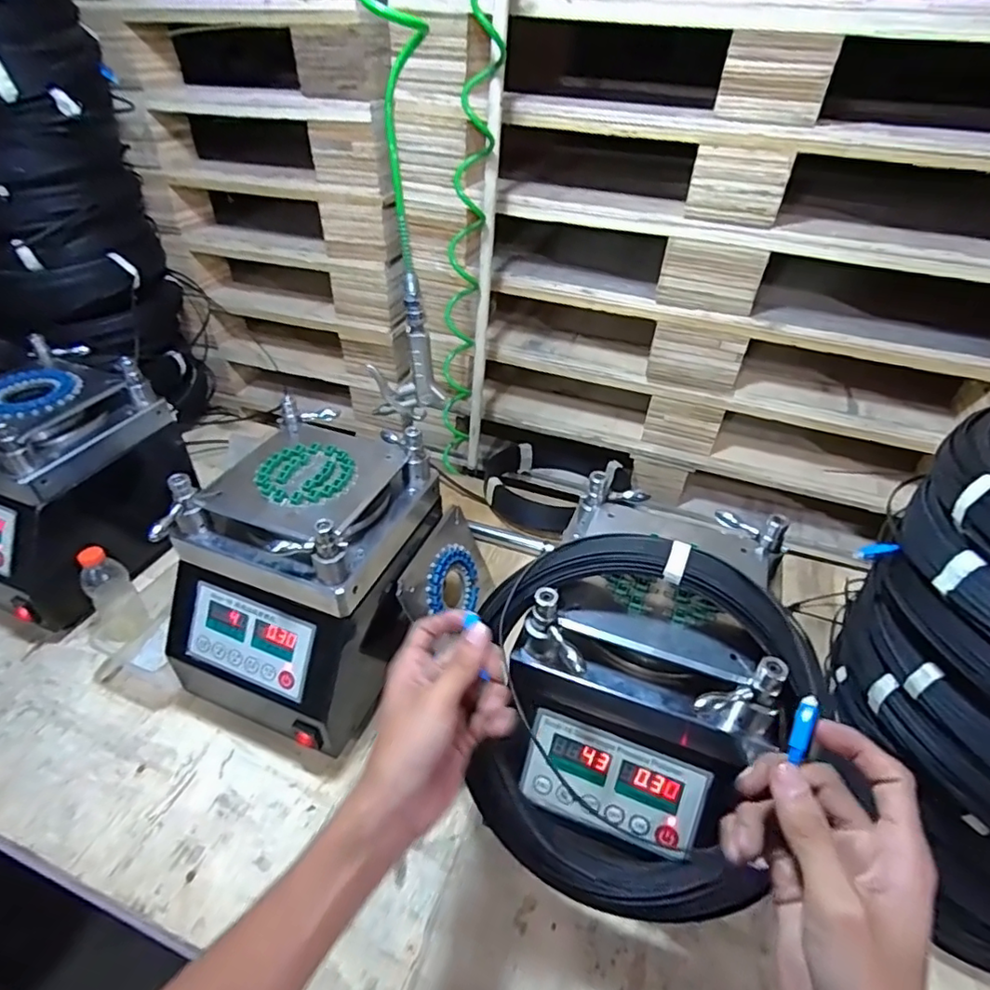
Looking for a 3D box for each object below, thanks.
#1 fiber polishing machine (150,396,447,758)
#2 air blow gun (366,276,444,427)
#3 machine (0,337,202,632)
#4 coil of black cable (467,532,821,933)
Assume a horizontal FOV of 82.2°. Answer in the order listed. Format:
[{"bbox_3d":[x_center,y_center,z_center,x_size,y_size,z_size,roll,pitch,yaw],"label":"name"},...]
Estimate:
[{"bbox_3d":[-0.220,0.095,0.686,0.218,0.287,0.273,18,43,19],"label":"fiber polishing machine"},{"bbox_3d":[-0.112,-0.170,0.684,0.089,0.170,0.047,-6,41,-8],"label":"air blow gun"},{"bbox_3d":[-0.625,-0.016,0.832,0.243,0.297,0.318,19,43,20],"label":"machine"},{"bbox_3d":[0.095,0.178,0.466,0.258,0.285,0.043,13,7,23],"label":"coil of black cable"}]

